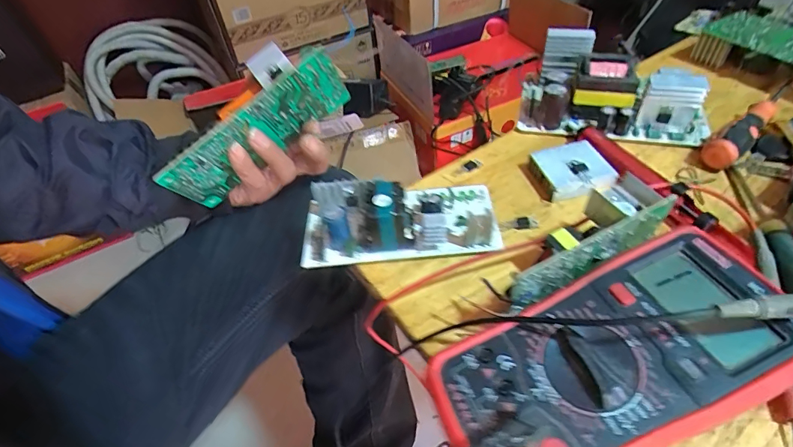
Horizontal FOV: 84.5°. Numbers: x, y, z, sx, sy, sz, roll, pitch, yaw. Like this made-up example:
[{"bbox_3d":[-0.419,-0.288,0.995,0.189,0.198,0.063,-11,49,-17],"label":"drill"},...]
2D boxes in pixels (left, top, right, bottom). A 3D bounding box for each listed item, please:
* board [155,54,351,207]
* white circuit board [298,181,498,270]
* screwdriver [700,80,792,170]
[{"bbox_3d":[-0.114,-0.076,0.364,0.160,0.076,0.009,-37,74,-2],"label":"board"},{"bbox_3d":[0.001,-0.013,0.332,0.148,0.043,0.075,-7,46,-1],"label":"white circuit board"},{"bbox_3d":[0.323,-0.100,0.388,0.173,0.024,0.025,-35,52,-24],"label":"screwdriver"}]

